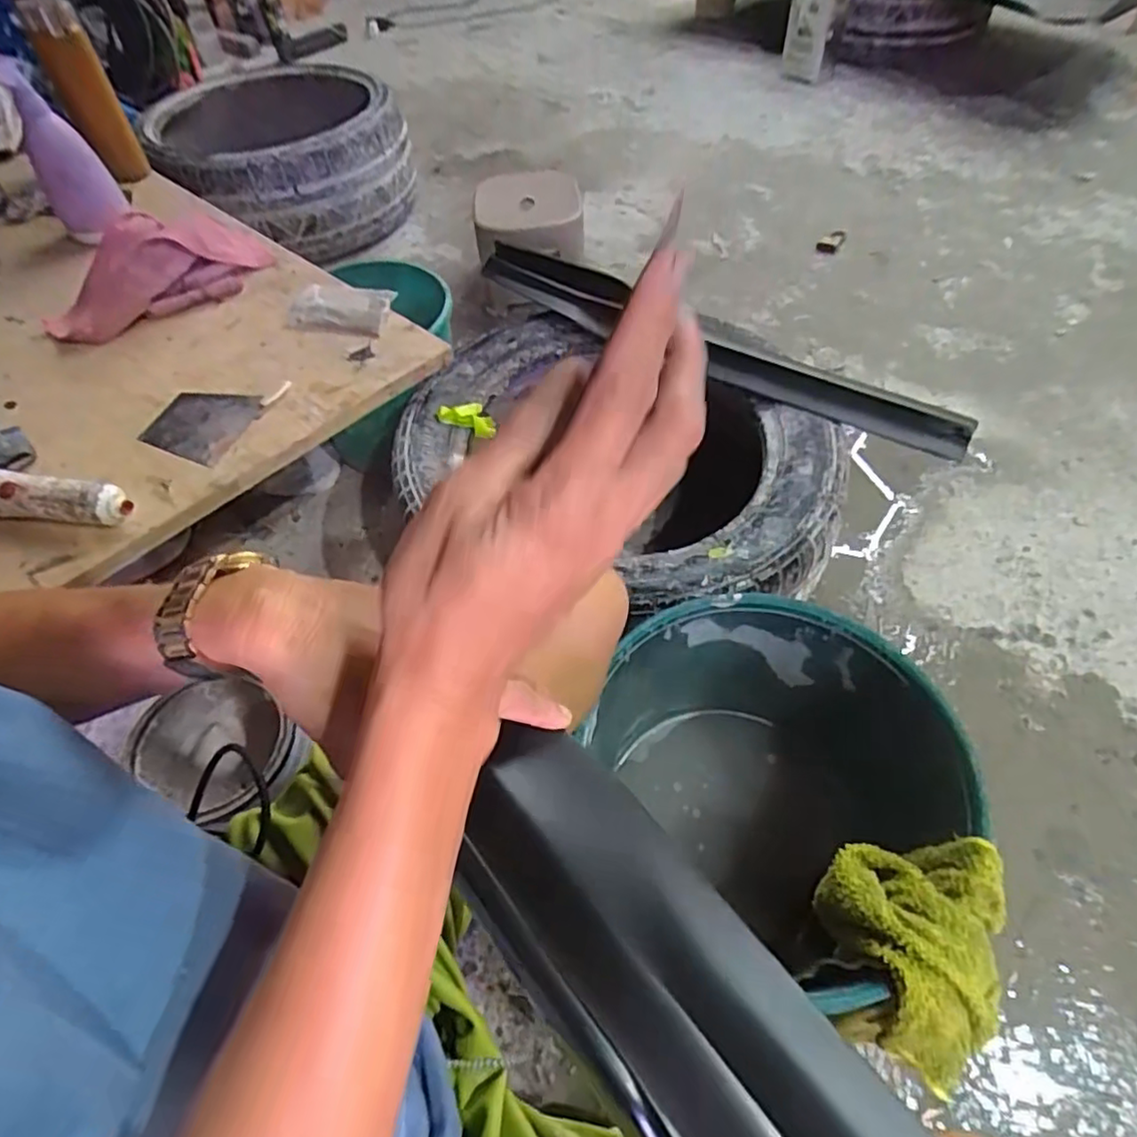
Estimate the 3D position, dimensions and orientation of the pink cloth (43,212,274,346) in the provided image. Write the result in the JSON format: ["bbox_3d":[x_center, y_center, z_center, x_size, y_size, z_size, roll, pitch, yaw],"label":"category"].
[{"bbox_3d":[-0.484,-0.357,0.761,0.109,0.079,0.261,34,63,24],"label":"pink cloth"}]

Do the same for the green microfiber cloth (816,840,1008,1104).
[{"bbox_3d":[0.236,0.254,0.436,0.110,0.079,0.146,6,55,8],"label":"green microfiber cloth"}]

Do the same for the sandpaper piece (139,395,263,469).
[{"bbox_3d":[-0.375,-0.147,0.660,0.098,0.008,0.100,13,52,9],"label":"sandpaper piece"}]

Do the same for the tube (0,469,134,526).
[{"bbox_3d":[-0.472,-0.064,0.574,0.169,0.030,0.044,4,55,6],"label":"tube"}]

